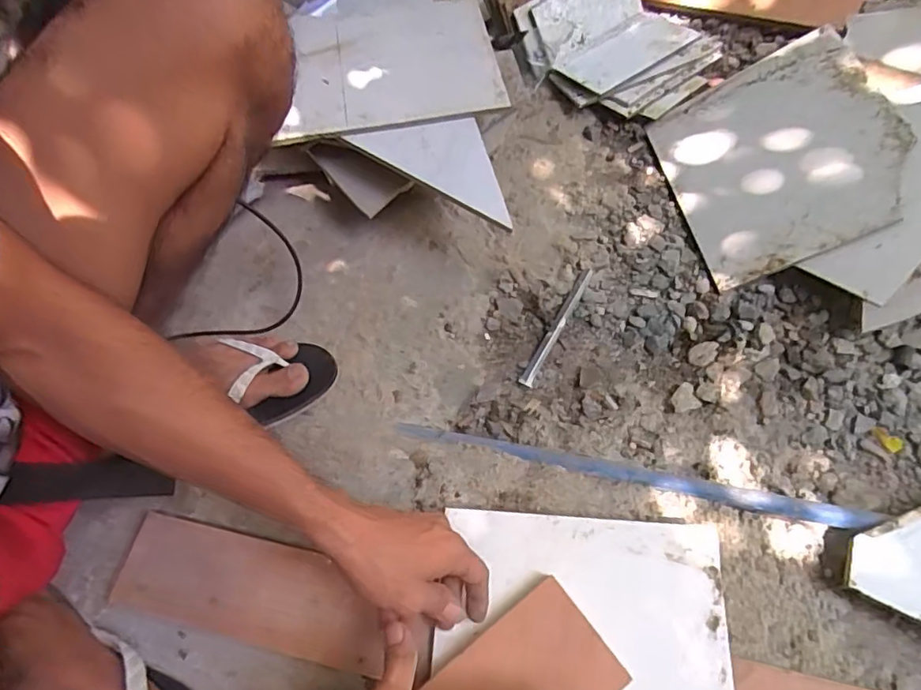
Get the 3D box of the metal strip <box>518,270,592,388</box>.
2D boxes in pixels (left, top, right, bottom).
[{"bbox_3d":[0.120,-0.024,0.695,0.017,0.014,0.180,25,66,16],"label":"metal strip"}]

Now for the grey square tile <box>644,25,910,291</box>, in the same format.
[{"bbox_3d":[0.404,-0.240,0.718,0.247,0.011,0.293,-24,62,25],"label":"grey square tile"}]

